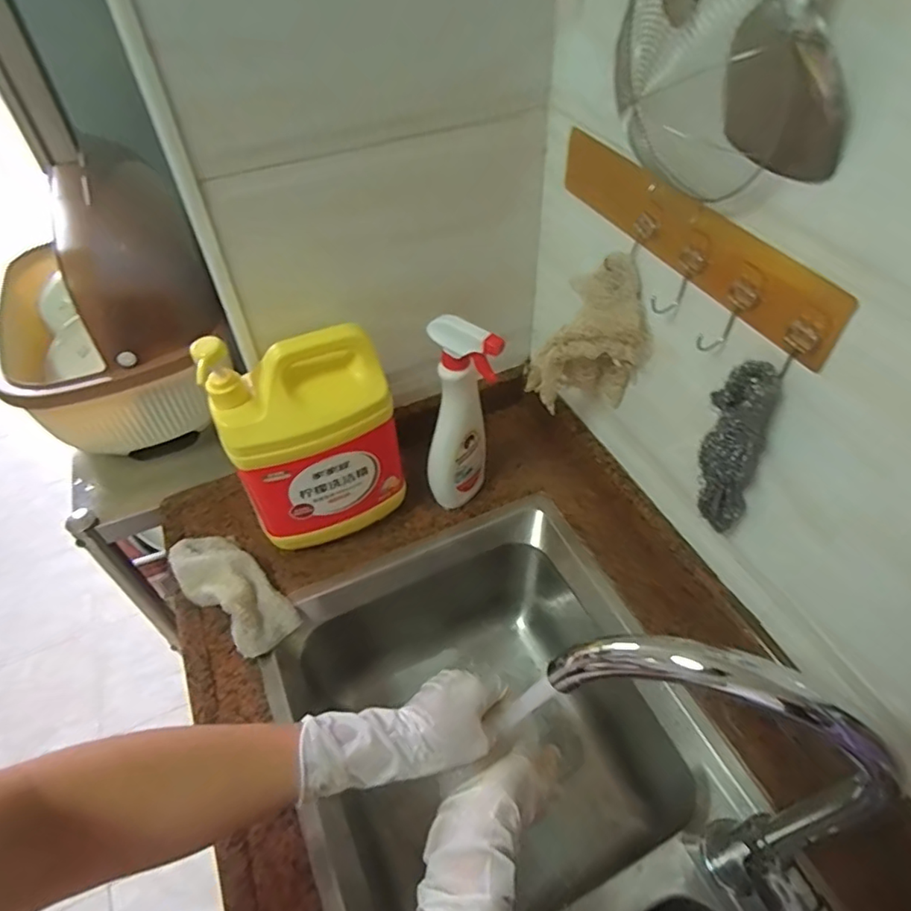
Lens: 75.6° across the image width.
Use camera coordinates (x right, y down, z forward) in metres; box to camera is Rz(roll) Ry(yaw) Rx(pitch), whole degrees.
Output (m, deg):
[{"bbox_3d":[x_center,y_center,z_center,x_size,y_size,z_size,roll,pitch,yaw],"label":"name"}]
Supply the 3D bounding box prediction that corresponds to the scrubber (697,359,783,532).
[{"bbox_3d":[0.241,-0.004,0.510,0.060,0.170,0.043,28,55,23],"label":"scrubber"}]

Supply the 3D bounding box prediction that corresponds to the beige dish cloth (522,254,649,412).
[{"bbox_3d":[0.141,-0.120,0.620,0.114,0.170,0.051,9,50,9],"label":"beige dish cloth"}]

